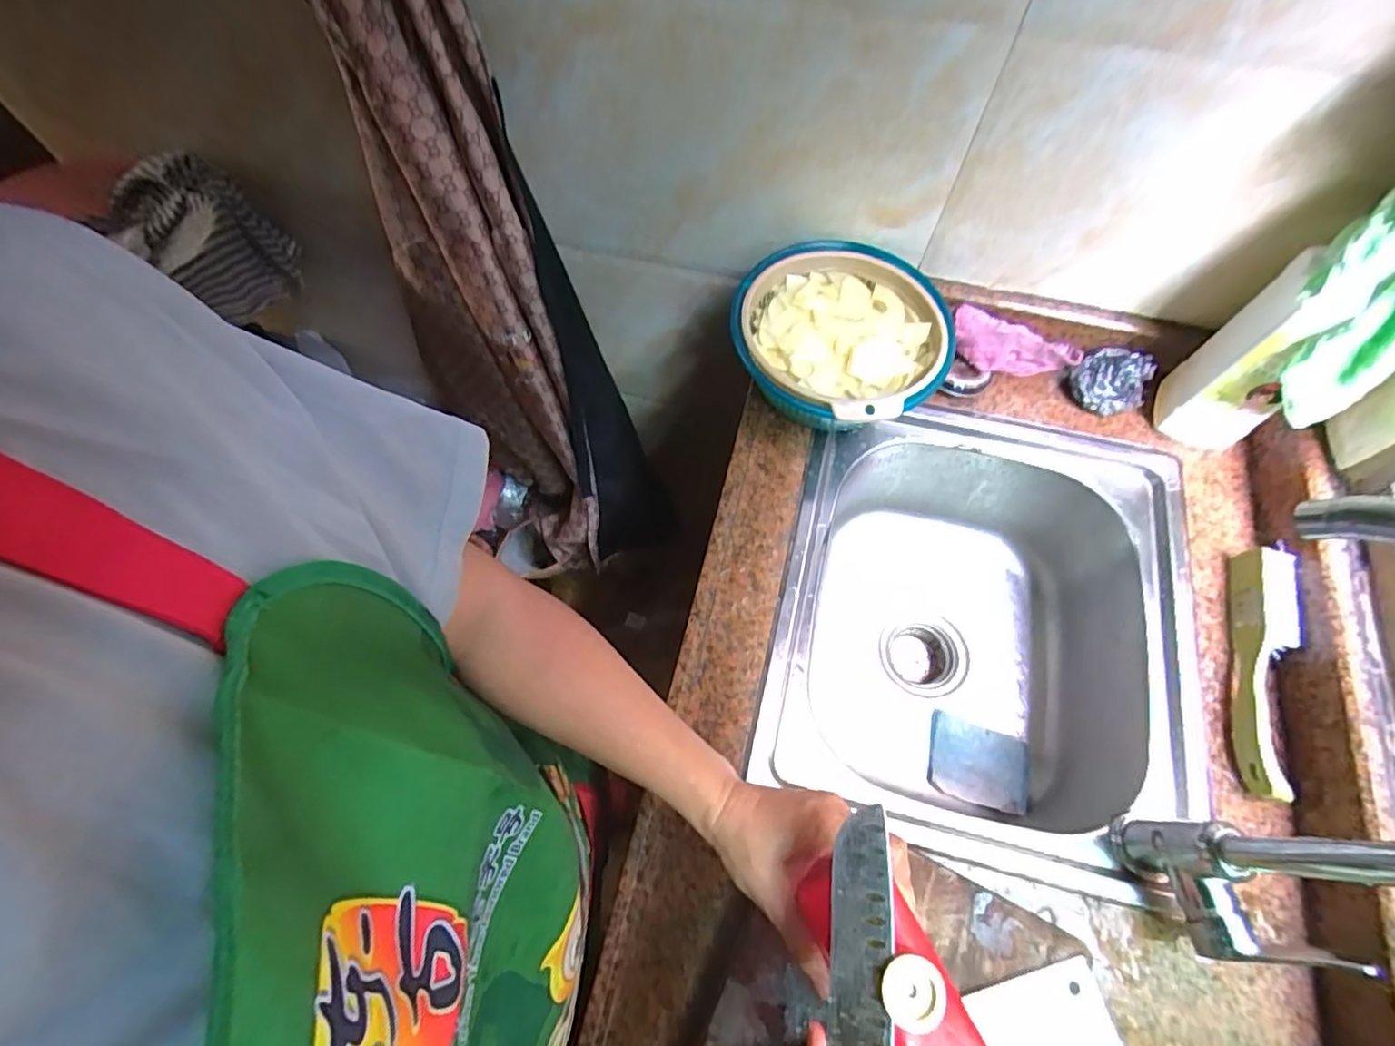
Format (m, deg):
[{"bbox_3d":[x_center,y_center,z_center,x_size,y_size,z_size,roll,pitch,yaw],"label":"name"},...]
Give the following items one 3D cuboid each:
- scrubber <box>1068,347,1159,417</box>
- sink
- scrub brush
[{"bbox_3d":[0.466,-0.162,0.694,0.070,0.045,0.075,0,65,0],"label":"scrubber"},{"bbox_3d":[0.292,0.130,0.714,0.406,0.221,0.458,13,66,6],"label":"sink"},{"bbox_3d":[0.508,0.129,0.555,0.038,0.034,0.223,17,66,8],"label":"scrub brush"}]

